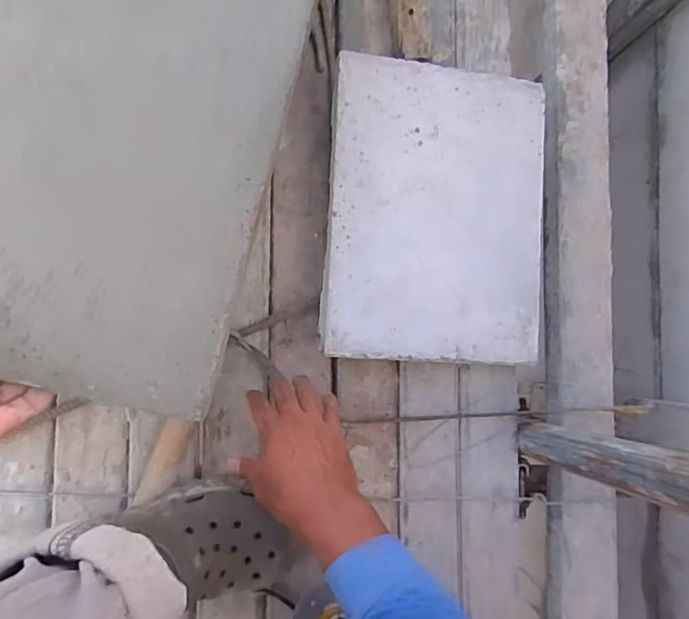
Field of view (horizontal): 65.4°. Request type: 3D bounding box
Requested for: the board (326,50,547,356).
[{"bbox_3d":[0.112,-0.116,0.630,0.258,0.027,0.347,4,86,-7],"label":"board"}]

